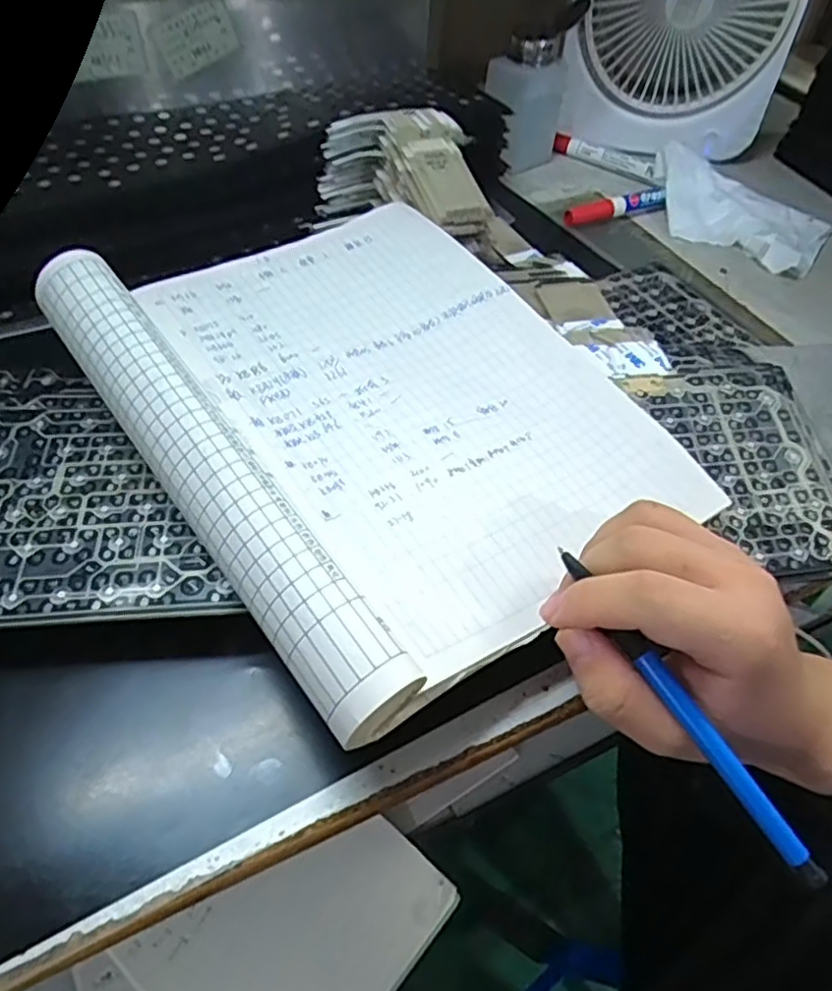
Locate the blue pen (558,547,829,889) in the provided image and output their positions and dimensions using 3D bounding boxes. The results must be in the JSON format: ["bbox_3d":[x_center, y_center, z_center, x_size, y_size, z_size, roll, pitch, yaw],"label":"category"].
[{"bbox_3d":[0.097,0.076,0.245,0.009,0.008,0.140,-30,73,-21],"label":"blue pen"}]

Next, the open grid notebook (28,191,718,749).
[{"bbox_3d":[-0.020,-0.062,0.336,0.229,0.047,0.286,-32,63,-22],"label":"open grid notebook"}]

